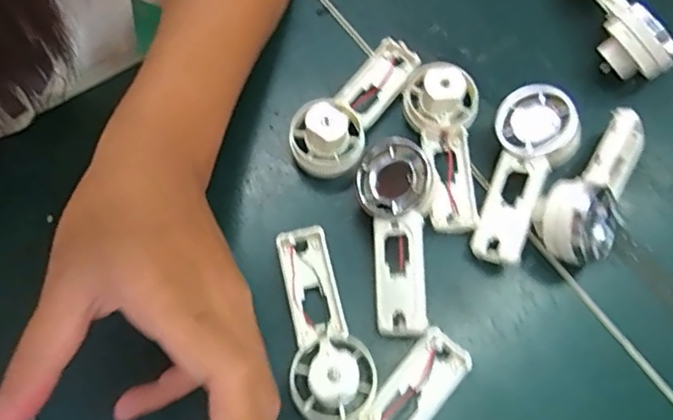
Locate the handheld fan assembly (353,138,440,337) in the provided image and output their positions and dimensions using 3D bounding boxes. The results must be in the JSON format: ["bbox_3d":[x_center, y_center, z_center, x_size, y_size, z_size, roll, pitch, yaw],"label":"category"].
[{"bbox_3d":[0.033,0.014,0.291,0.039,0.024,0.094,-8,78,23],"label":"handheld fan assembly"}]

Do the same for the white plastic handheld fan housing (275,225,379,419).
[{"bbox_3d":[-0.011,0.051,0.272,0.038,0.027,0.092,-17,69,-9],"label":"white plastic handheld fan housing"}]

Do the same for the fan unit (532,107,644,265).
[{"bbox_3d":[0.137,-0.010,0.299,0.040,0.036,0.088,40,72,14],"label":"fan unit"}]

